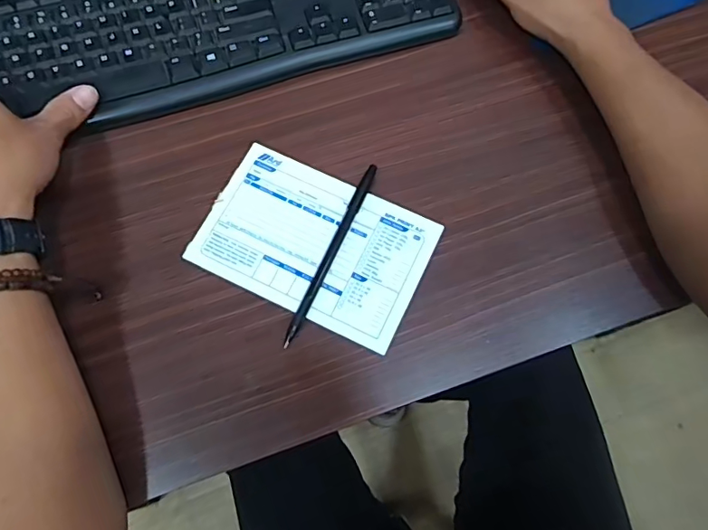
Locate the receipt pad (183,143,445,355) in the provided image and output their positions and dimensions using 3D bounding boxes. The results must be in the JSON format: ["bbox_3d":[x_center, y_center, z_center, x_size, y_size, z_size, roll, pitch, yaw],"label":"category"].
[{"bbox_3d":[-0.029,-0.017,0.374,0.161,0.004,0.106,25,74,7],"label":"receipt pad"}]

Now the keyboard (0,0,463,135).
[{"bbox_3d":[-0.133,-0.206,0.423,0.421,0.019,0.154,-12,73,-5],"label":"keyboard"}]

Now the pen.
[{"bbox_3d":[-0.015,-0.010,0.369,0.011,0.006,0.148,23,74,6],"label":"pen"}]

